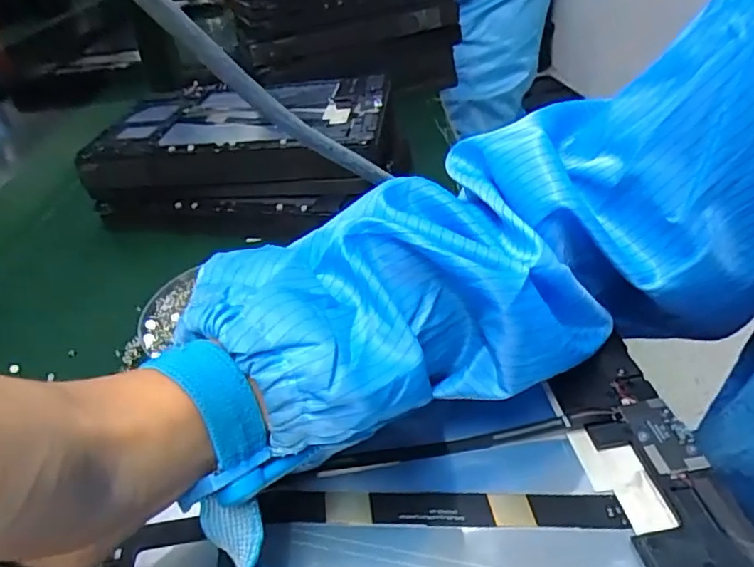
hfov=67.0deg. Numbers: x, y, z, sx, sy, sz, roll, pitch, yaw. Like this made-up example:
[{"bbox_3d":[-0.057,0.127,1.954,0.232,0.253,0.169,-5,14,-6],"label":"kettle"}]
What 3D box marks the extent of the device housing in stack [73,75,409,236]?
[{"bbox_3d":[-0.104,-0.114,0.500,0.241,0.070,0.178,4,36,14],"label":"device housing in stack"}]

